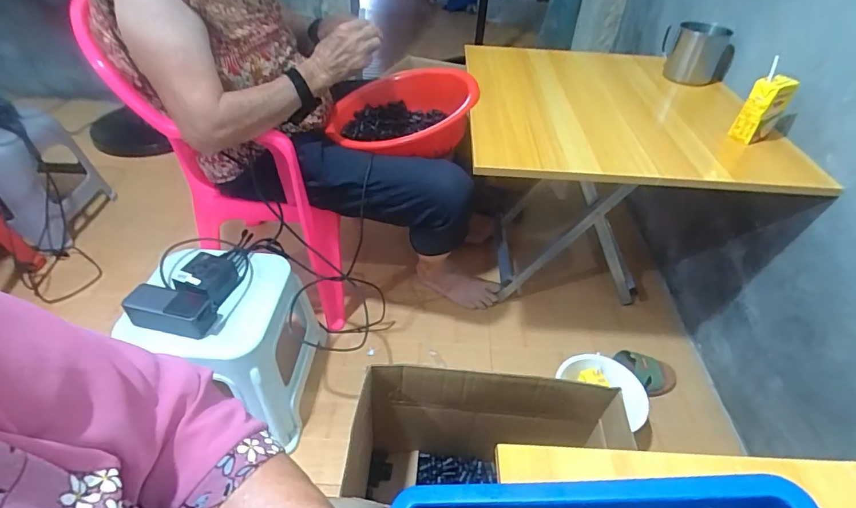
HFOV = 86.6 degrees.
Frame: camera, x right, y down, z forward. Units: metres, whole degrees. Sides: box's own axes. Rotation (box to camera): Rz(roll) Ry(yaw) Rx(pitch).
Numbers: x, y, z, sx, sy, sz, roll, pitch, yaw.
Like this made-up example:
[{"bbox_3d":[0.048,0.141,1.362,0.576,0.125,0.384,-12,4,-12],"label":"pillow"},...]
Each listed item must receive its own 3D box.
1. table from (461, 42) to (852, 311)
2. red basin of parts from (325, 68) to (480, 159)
[{"bbox_3d":[0.386,-0.135,1.112,0.596,0.509,0.591,3,42,-1],"label":"table"},{"bbox_3d":[-0.066,-0.298,1.015,0.363,0.120,0.363,-12,38,9],"label":"red basin of parts"}]

